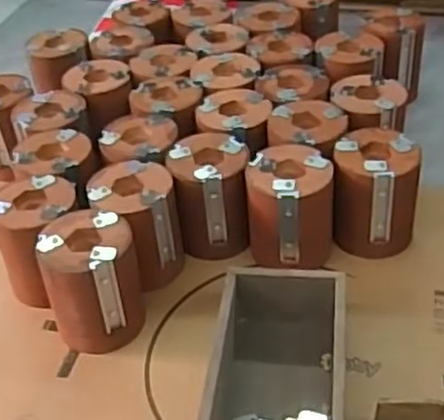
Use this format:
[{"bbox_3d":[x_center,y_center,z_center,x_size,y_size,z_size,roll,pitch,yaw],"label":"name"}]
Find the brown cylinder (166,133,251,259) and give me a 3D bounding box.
[{"bbox_3d":[-0.010,-0.014,0.692,0.074,0.096,0.078,-5,39,2],"label":"brown cylinder"}]

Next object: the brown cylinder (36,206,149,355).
[{"bbox_3d":[-0.109,0.063,0.609,0.077,0.102,0.077,-10,39,-3],"label":"brown cylinder"}]

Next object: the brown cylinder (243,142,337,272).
[{"bbox_3d":[0.065,0.001,0.664,0.078,0.096,0.076,-3,39,6],"label":"brown cylinder"}]

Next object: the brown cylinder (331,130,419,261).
[{"bbox_3d":[0.148,-0.014,0.674,0.077,0.102,0.080,2,40,11],"label":"brown cylinder"}]

